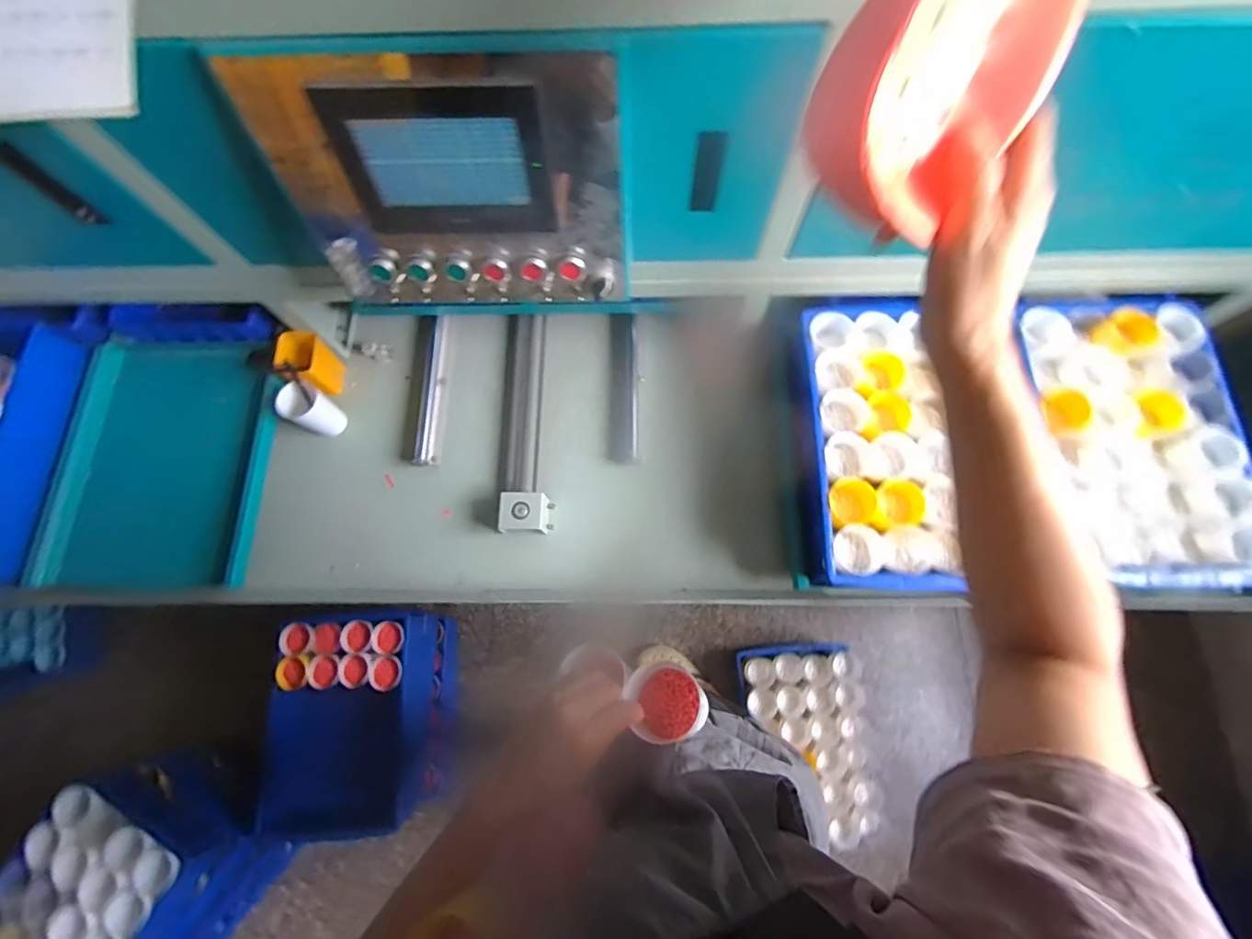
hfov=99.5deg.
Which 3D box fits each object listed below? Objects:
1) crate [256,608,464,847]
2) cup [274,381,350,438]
[{"bbox_3d":[-0.593,0.540,1.204,0.324,0.302,0.396,-2,74,1],"label":"crate"},{"bbox_3d":[-0.525,-0.098,0.891,0.071,0.094,0.064,29,76,9],"label":"cup"}]

